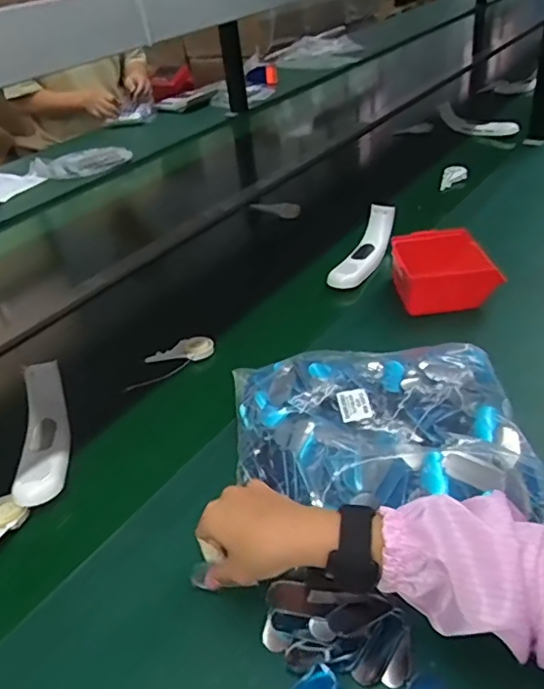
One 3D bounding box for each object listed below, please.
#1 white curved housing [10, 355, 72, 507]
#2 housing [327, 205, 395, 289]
[{"bbox_3d":[-0.263,0.100,0.645,0.048,0.049,0.192,-14,37,-8],"label":"white curved housing"},{"bbox_3d":[0.149,-0.157,0.898,0.061,0.050,0.191,12,41,24],"label":"housing"}]

